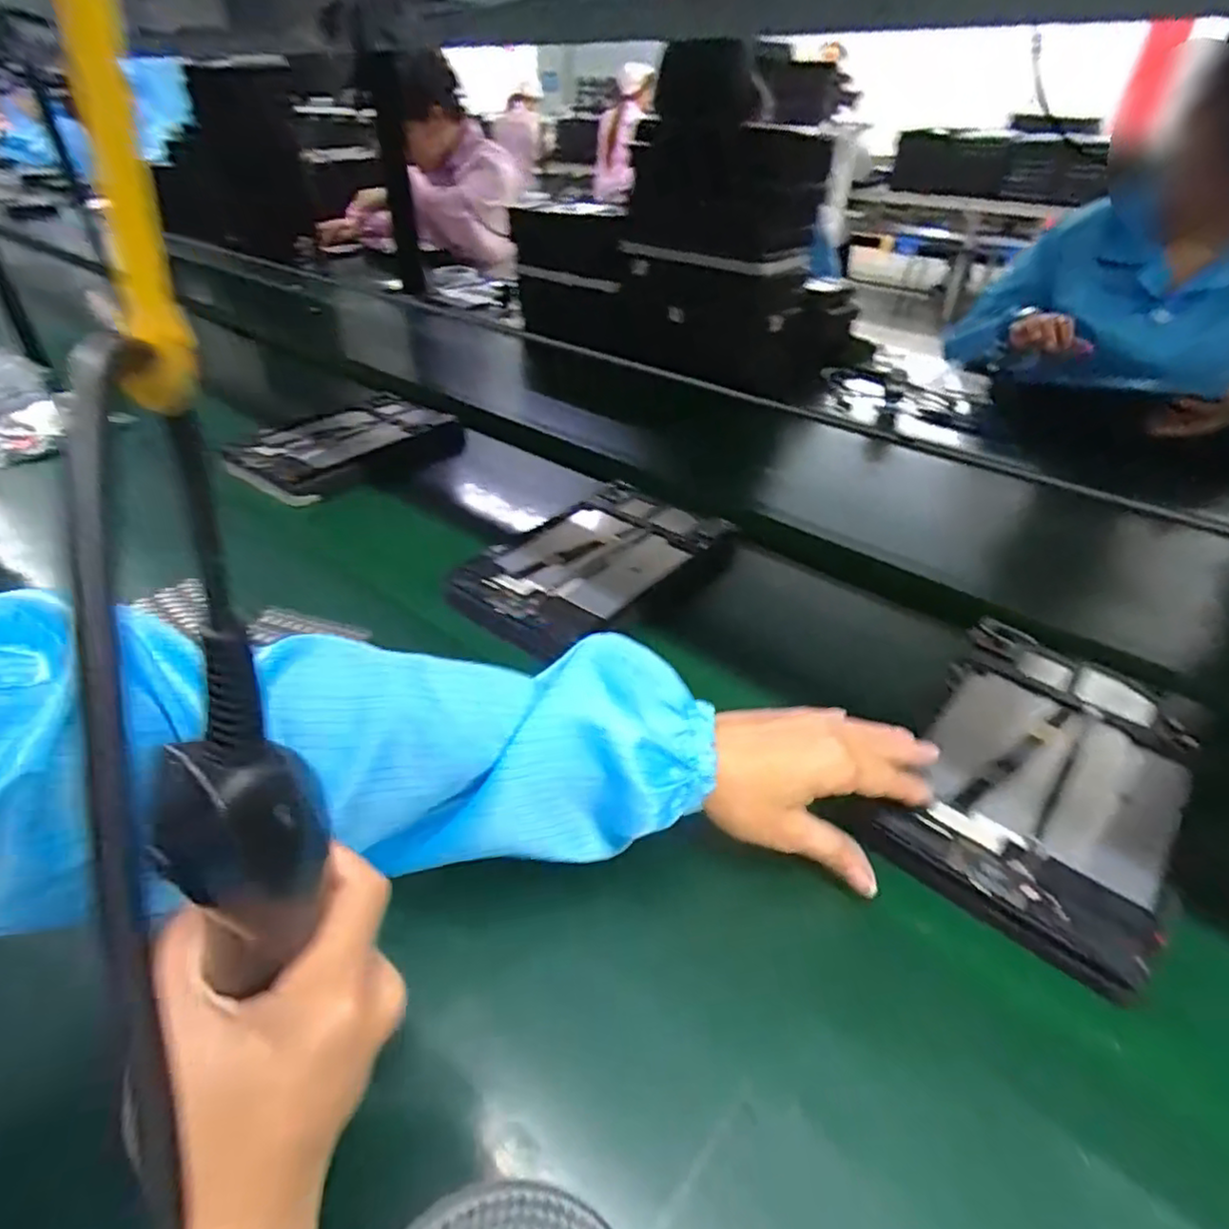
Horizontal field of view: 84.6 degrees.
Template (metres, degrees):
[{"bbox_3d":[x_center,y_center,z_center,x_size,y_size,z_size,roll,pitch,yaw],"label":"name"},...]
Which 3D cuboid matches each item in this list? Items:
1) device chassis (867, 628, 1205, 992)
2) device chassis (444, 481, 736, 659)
[{"bbox_3d":[0.272,0.096,0.426,0.140,0.027,0.234,27,44,30],"label":"device chassis"},{"bbox_3d":[-0.022,-0.041,0.622,0.156,0.040,0.256,29,44,32],"label":"device chassis"}]

